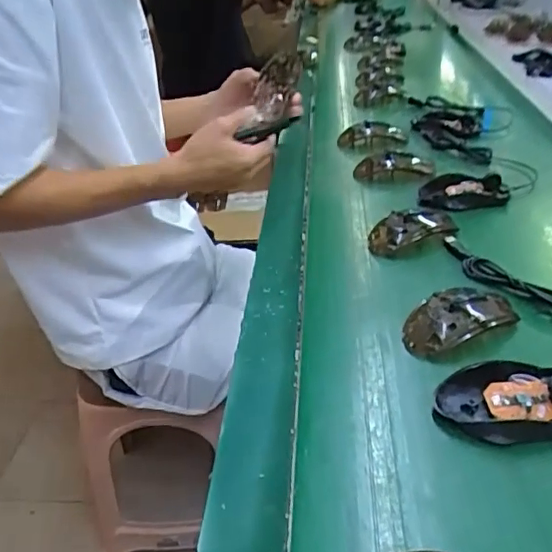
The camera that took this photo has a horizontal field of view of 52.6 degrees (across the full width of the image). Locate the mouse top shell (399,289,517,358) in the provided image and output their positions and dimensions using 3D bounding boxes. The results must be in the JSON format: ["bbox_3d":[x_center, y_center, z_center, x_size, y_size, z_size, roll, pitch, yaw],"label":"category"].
[{"bbox_3d":[0.160,0.036,0.480,0.106,0.031,0.053,-16,35,-18],"label":"mouse top shell"}]

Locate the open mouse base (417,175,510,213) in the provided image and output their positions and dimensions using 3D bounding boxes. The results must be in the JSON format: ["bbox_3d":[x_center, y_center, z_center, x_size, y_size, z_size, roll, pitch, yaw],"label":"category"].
[{"bbox_3d":[0.230,-0.105,0.693,0.099,0.024,0.068,-15,35,-14],"label":"open mouse base"}]

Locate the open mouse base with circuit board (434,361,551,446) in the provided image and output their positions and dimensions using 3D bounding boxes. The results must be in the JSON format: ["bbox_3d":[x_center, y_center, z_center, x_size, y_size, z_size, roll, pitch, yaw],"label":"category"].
[{"bbox_3d":[0.175,0.089,0.404,0.108,0.024,0.067,-7,33,-4],"label":"open mouse base with circuit board"}]

